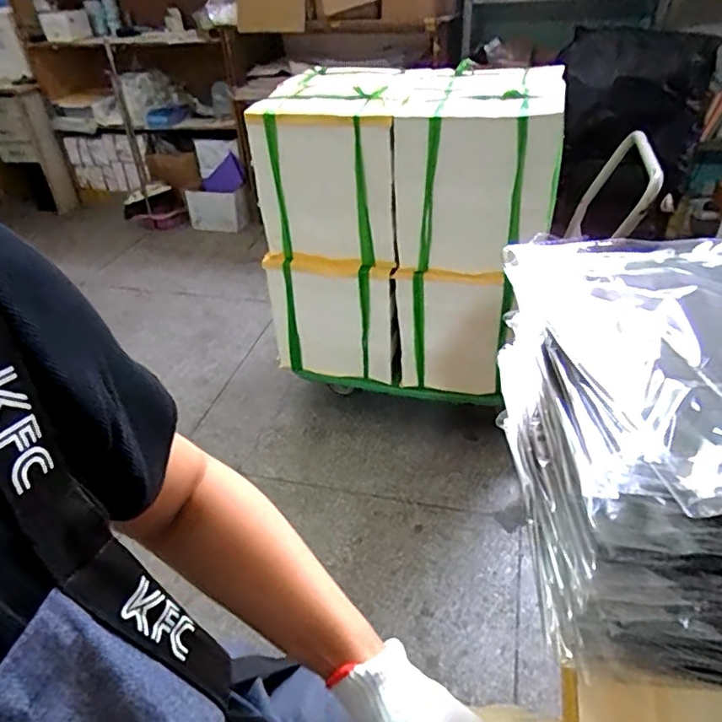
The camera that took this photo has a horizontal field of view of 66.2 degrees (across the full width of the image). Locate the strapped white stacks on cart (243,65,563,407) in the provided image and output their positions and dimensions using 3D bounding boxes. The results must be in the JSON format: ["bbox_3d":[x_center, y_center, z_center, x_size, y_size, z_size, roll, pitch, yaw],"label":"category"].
[{"bbox_3d":[0.135,-0.375,1.677,0.774,0.822,0.463,7,37,13],"label":"strapped white stacks on cart"}]

